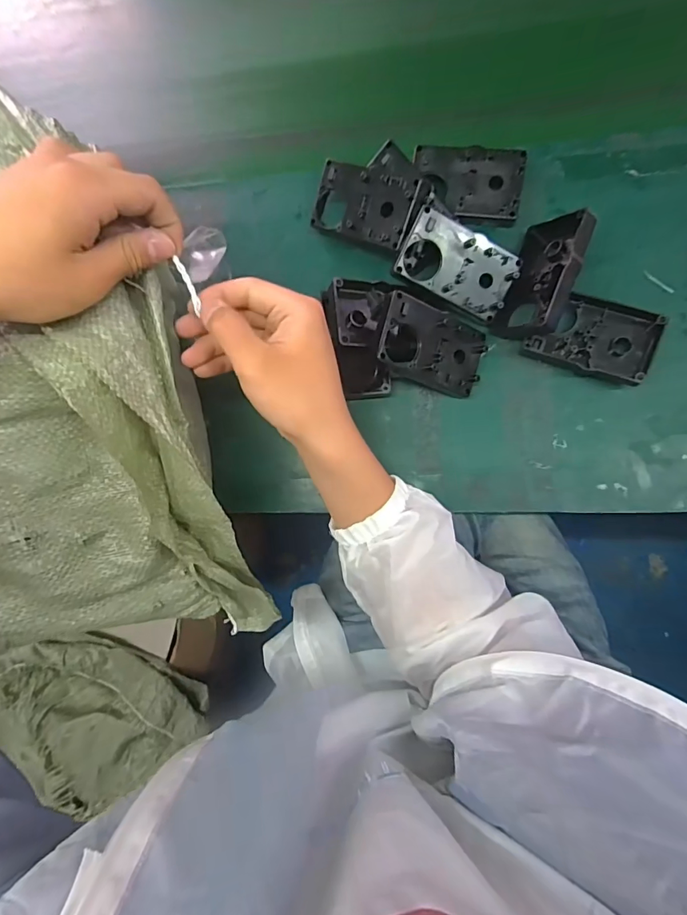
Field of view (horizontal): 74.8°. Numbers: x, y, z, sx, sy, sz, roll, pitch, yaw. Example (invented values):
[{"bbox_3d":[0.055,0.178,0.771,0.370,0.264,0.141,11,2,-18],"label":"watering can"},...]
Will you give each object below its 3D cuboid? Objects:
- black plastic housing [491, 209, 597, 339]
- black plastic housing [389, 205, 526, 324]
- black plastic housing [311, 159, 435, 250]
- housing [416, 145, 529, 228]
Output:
[{"bbox_3d":[0.169,-0.154,0.383,0.027,0.073,0.097,14,91,-22],"label":"black plastic housing"},{"bbox_3d":[0.097,-0.164,0.385,0.098,0.014,0.058,27,101,-11],"label":"black plastic housing"},{"bbox_3d":[0.020,-0.225,0.402,0.101,0.015,0.059,26,108,24],"label":"black plastic housing"},{"bbox_3d":[0.112,-0.246,0.408,0.095,0.026,0.061,7,94,8],"label":"housing"}]

